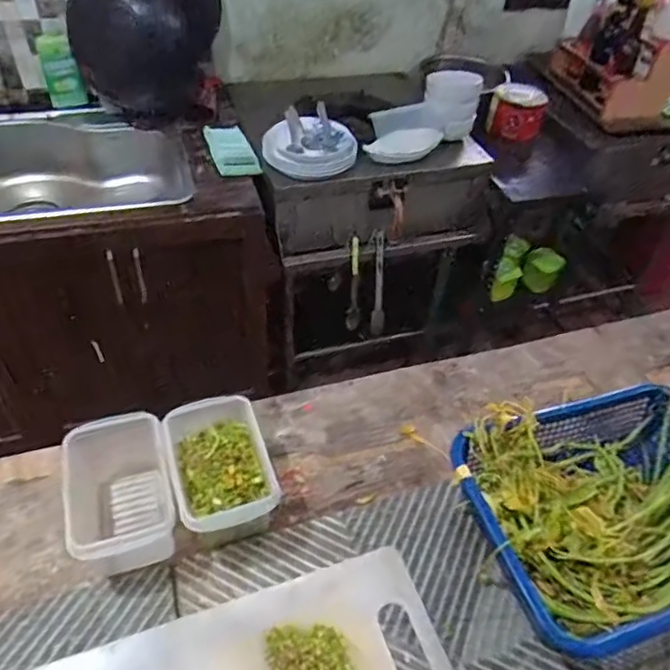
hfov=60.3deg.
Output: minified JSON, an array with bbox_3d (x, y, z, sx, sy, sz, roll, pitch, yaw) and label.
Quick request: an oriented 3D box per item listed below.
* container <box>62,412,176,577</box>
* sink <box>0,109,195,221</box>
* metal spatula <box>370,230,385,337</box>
[{"bbox_3d":[-0.237,0.186,0.651,0.106,0.100,0.155,-12,48,-16],"label":"container"},{"bbox_3d":[-0.782,-0.357,1.433,0.810,0.225,0.477,-8,47,-13],"label":"sink"},{"bbox_3d":[0.108,-0.129,1.463,0.031,0.276,0.023,-6,25,-11],"label":"metal spatula"}]

